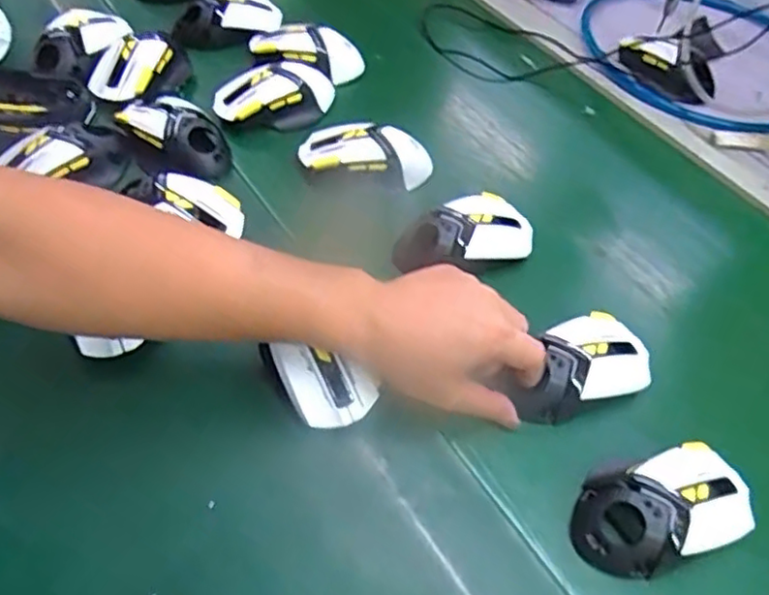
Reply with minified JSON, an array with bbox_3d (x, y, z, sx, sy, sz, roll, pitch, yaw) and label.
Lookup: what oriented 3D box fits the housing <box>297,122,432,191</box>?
[{"bbox_3d":[-0.018,-0.130,0.610,0.119,0.042,0.063,3,53,0],"label":"housing"}]

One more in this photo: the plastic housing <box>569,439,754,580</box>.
[{"bbox_3d":[0.180,0.132,0.424,0.121,0.034,0.072,-16,55,-14],"label":"plastic housing"}]

